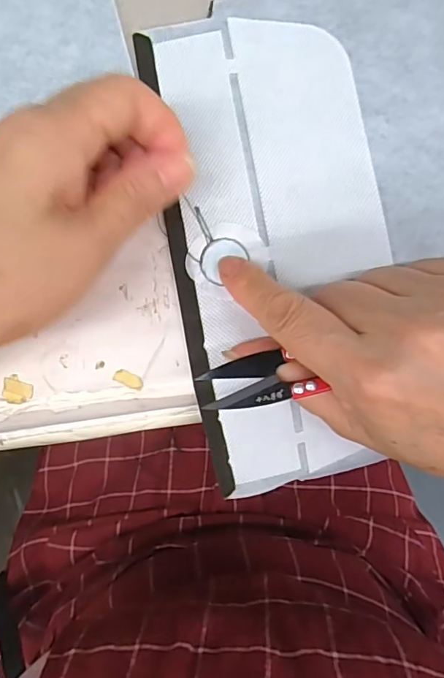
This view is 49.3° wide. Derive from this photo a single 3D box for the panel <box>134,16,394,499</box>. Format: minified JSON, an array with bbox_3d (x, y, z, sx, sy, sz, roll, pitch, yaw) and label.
[{"bbox_3d":[0.028,-0.042,0.231,0.094,0.024,0.226,-11,91,5],"label":"panel"}]

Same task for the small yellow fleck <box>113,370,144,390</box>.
[{"bbox_3d":[-0.043,0.019,0.225,0.014,0.004,0.006,23,89,4],"label":"small yellow fleck"}]

